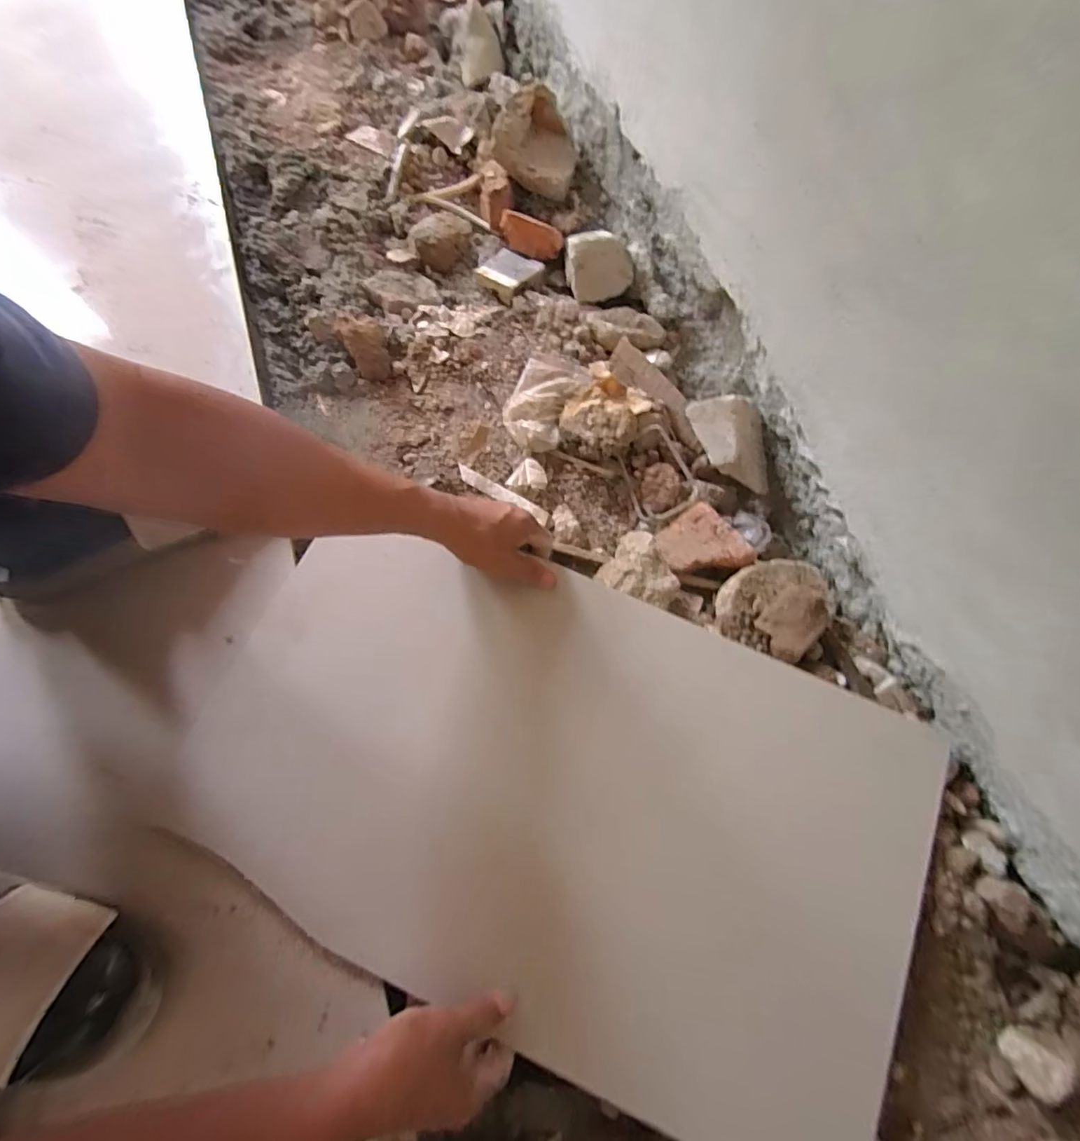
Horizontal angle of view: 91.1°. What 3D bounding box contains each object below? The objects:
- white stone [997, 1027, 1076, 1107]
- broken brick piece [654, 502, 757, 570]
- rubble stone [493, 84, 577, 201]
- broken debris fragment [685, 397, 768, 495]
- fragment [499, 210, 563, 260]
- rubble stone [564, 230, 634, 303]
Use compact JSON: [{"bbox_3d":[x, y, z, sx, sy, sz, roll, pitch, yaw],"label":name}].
[{"bbox_3d":[0.359,0.361,0.389,0.029,0.039,0.034,36,75,13],"label":"white stone"},{"bbox_3d":[0.168,-0.023,0.551,0.071,0.032,0.083,-36,74,-11],"label":"broken brick piece"},{"bbox_3d":[-0.004,-0.591,0.730,0.110,0.071,0.102,9,71,4],"label":"rubble stone"},{"bbox_3d":[0.206,-0.146,0.565,0.087,0.065,0.102,-5,71,-1],"label":"broken debris fragment"},{"bbox_3d":[-0.012,-0.455,0.720,0.084,0.023,0.048,19,100,-6],"label":"fragment"},{"bbox_3d":[0.071,-0.380,0.657,0.077,0.056,0.071,0,71,1],"label":"rubble stone"}]

